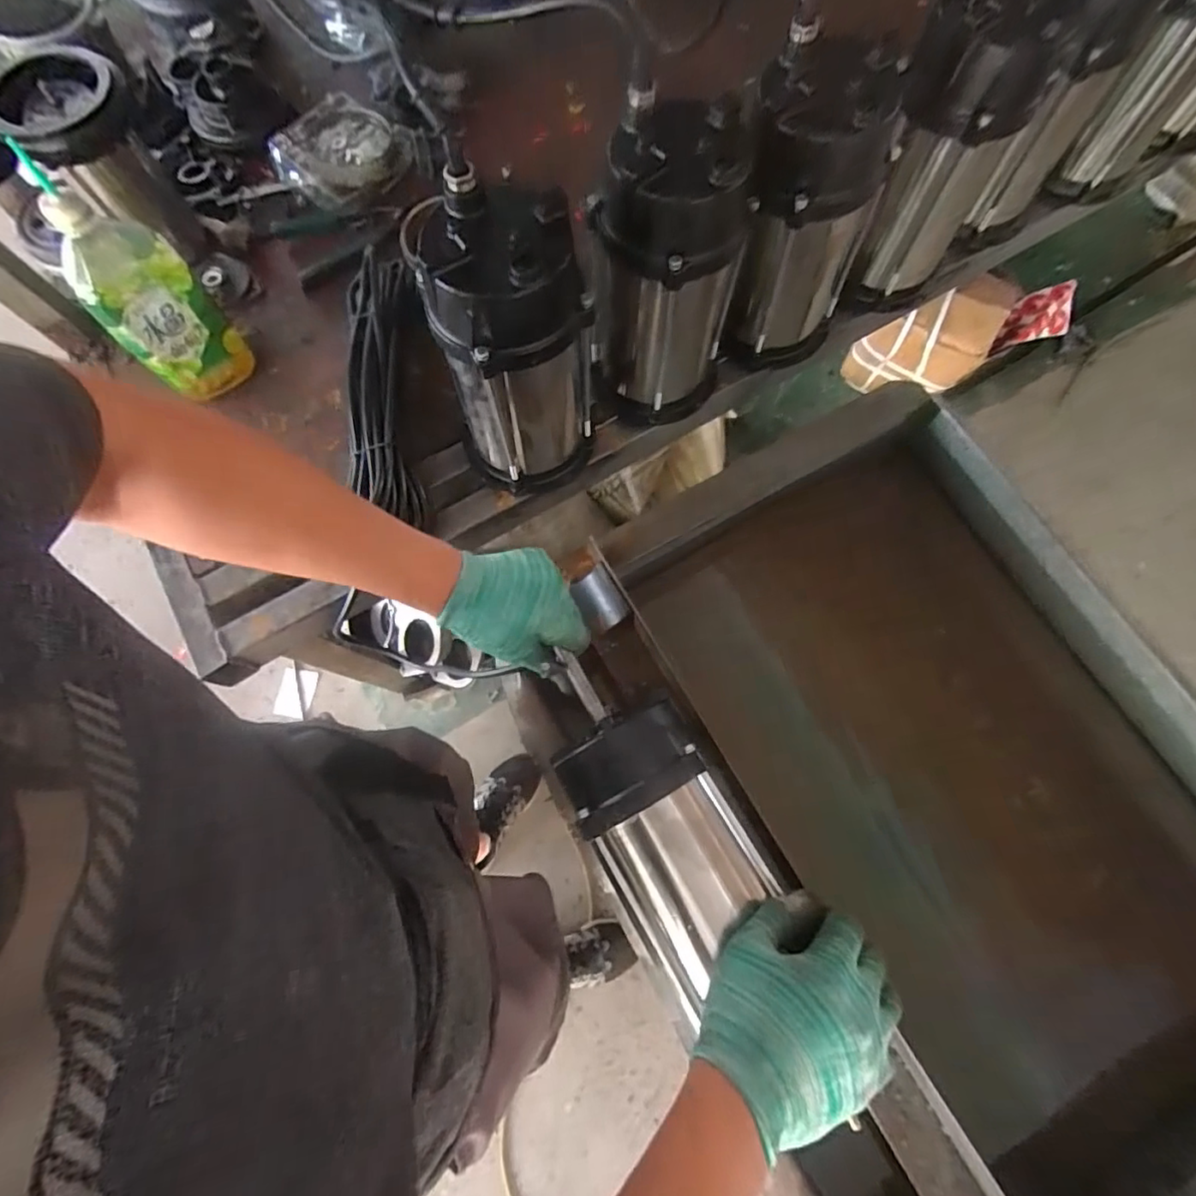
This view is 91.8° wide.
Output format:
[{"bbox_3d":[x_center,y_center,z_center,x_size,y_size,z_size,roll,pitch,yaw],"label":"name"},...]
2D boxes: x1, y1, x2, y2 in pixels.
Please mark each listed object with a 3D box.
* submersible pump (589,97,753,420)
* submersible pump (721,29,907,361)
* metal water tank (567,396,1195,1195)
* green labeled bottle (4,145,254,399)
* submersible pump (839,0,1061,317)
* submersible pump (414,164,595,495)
[{"bbox_3d":[0.061,-0.287,0.550,0.134,0.256,0.122,6,74,3],"label":"submersible pump"},{"bbox_3d":[0.192,-0.343,0.559,0.125,0.257,0.106,20,75,7],"label":"submersible pump"},{"bbox_3d":[0.359,0.208,0.663,0.520,0.305,0.732,-26,74,-6],"label":"metal water tank"},{"bbox_3d":[-0.451,-0.300,0.585,0.097,0.218,0.064,-36,54,-9],"label":"green labeled bottle"},{"bbox_3d":[0.342,-0.444,0.587,0.119,0.249,0.144,25,75,8],"label":"submersible pump"},{"bbox_3d":[-0.074,-0.206,0.546,0.122,0.290,0.116,-28,75,-7],"label":"submersible pump"}]

